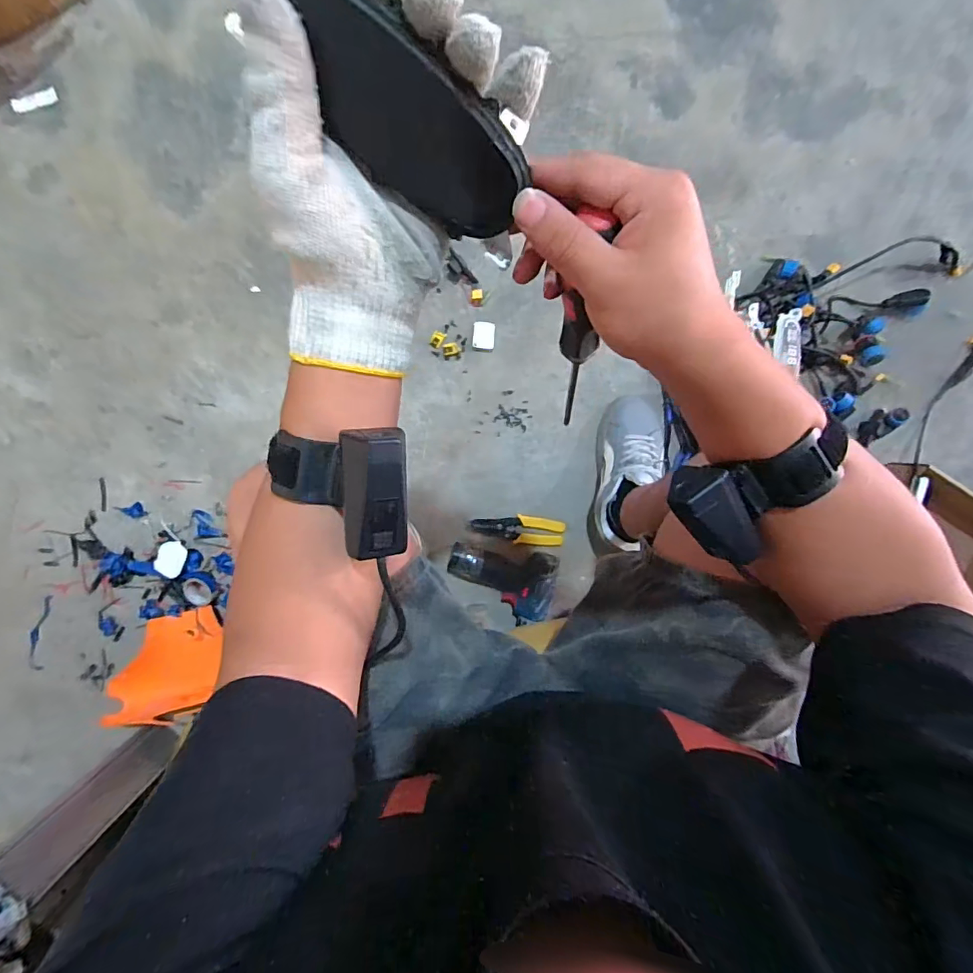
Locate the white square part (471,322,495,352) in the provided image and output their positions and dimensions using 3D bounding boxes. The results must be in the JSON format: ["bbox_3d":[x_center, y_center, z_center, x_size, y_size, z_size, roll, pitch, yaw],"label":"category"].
[{"bbox_3d":[-0.004,-0.254,0.820,0.037,0.009,0.048,4,93,-3],"label":"white square part"}]

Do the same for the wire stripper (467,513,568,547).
[{"bbox_3d":[0.054,0.074,0.842,0.160,0.010,0.049,10,92,-4],"label":"wire stripper"}]

